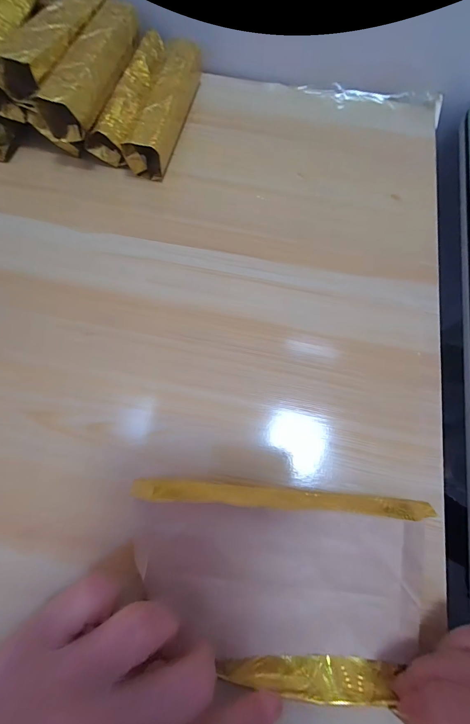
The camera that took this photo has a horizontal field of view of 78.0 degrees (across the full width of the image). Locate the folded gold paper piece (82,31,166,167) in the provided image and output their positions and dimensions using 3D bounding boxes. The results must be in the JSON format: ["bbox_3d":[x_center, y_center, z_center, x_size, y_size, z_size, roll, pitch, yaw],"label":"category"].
[{"bbox_3d":[-0.085,-0.226,0.251,0.030,0.031,0.128,17,73,3],"label":"folded gold paper piece"}]

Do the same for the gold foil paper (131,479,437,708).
[{"bbox_3d":[0.020,0.113,0.147,0.148,0.026,0.090,4,72,1],"label":"gold foil paper"}]

